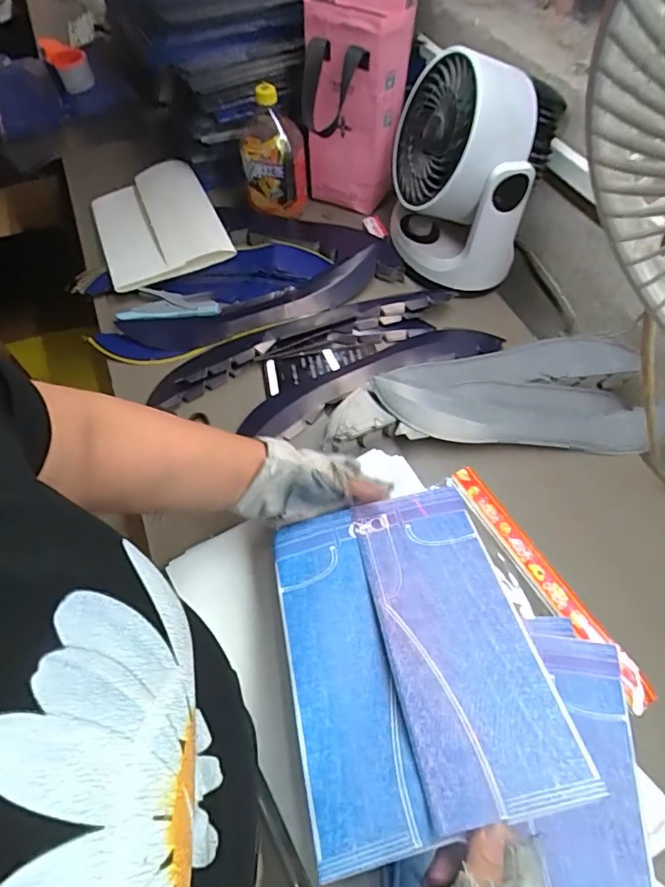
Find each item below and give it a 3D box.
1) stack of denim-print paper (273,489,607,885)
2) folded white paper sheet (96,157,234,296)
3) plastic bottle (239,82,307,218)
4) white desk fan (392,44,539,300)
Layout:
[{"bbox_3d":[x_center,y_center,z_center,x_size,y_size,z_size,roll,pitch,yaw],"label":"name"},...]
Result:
[{"bbox_3d":[0.057,0.163,0.429,0.194,0.017,0.279,-17,41,2],"label":"stack of denim-print paper"},{"bbox_3d":[-0.307,-0.386,0.863,0.192,0.028,0.299,-22,60,-12],"label":"folded white paper sheet"},{"bbox_3d":[-0.094,-0.459,0.808,0.101,0.176,0.070,-12,58,-6],"label":"plastic bottle"},{"bbox_3d":[0.175,-0.383,0.720,0.155,0.249,0.206,-1,58,1],"label":"white desk fan"}]

